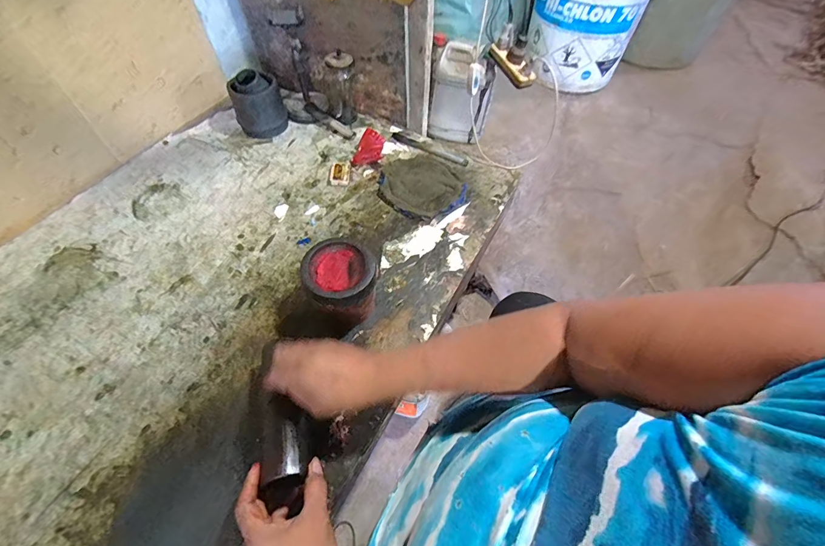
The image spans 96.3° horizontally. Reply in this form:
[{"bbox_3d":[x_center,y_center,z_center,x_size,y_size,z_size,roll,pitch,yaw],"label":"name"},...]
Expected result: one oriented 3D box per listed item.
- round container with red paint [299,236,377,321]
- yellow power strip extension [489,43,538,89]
[{"bbox_3d":[-0.106,0.023,0.564,0.108,0.092,0.120,-24,57,-16],"label":"round container with red paint"},{"bbox_3d":[0.189,-0.399,0.712,0.022,0.045,0.110,-35,75,-23],"label":"yellow power strip extension"}]

